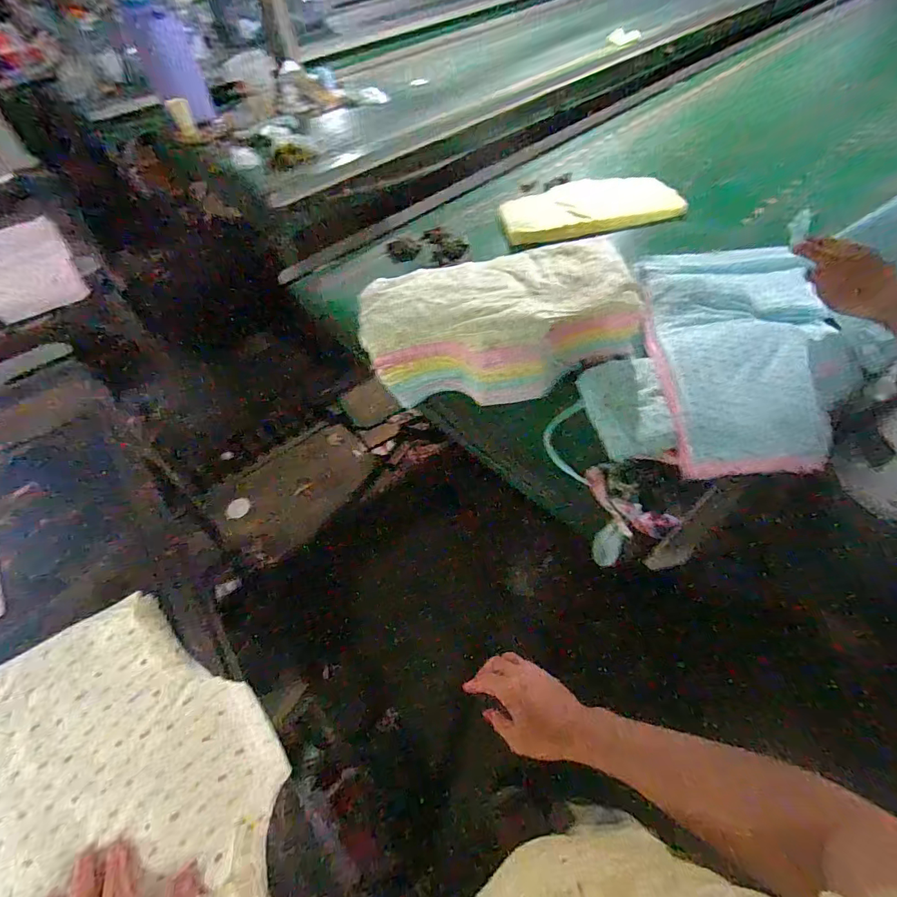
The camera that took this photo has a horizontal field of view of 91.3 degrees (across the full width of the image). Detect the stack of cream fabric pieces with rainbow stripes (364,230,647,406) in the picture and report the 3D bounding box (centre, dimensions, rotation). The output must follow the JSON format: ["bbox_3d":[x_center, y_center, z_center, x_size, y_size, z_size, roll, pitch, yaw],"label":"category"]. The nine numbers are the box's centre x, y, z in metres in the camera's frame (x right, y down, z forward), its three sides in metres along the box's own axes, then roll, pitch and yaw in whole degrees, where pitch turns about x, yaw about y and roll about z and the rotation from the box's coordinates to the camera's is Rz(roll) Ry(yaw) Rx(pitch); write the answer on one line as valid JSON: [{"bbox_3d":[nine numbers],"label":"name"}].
[{"bbox_3d":[0.111,-0.257,0.924,0.558,0.169,0.277,-14,53,-4],"label":"stack of cream fabric pieces with rainbow stripes"}]

